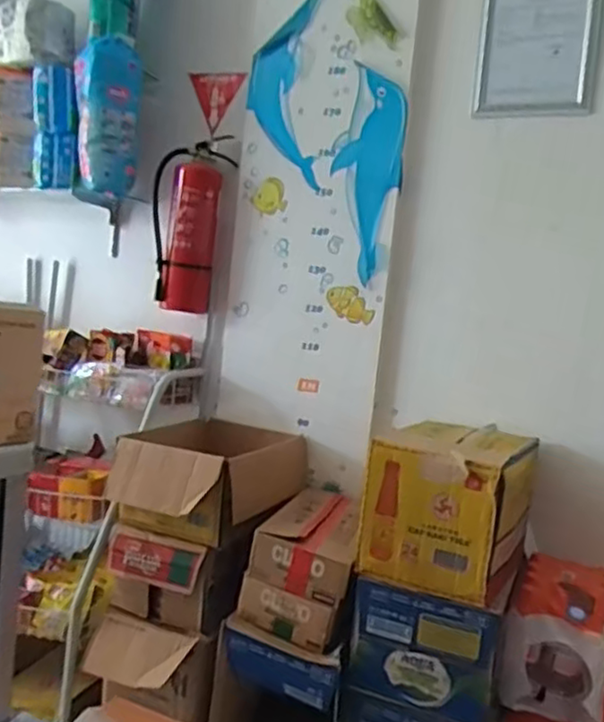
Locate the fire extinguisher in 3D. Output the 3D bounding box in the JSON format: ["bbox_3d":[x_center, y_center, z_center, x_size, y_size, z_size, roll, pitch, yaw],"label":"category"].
[{"bbox_3d":[-0.312,-0.376,1.820,0.191,0.461,0.125,5,5,-14],"label":"fire extinguisher"}]

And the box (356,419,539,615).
[{"bbox_3d":[0.309,0.290,1.368,0.267,0.264,0.325,8,5,26],"label":"box"}]

